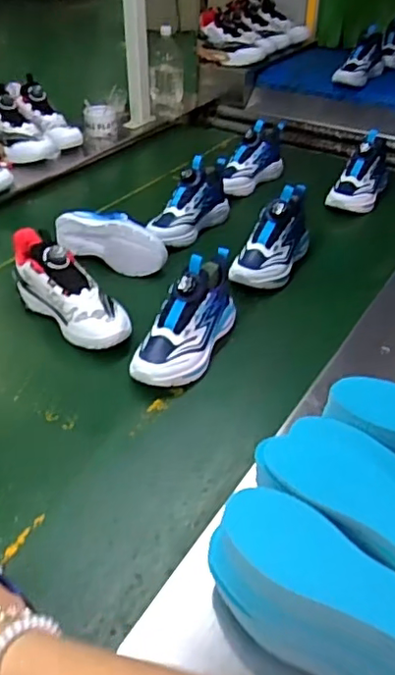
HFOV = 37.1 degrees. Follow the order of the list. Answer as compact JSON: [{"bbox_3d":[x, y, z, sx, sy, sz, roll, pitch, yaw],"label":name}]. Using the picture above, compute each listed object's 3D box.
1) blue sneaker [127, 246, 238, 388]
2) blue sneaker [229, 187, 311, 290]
[{"bbox_3d":[-0.009,-0.033,0.845,0.082,0.119,0.216,21,44,23],"label":"blue sneaker"},{"bbox_3d":[0.136,-0.172,1.021,0.080,0.128,0.229,19,43,21],"label":"blue sneaker"}]

